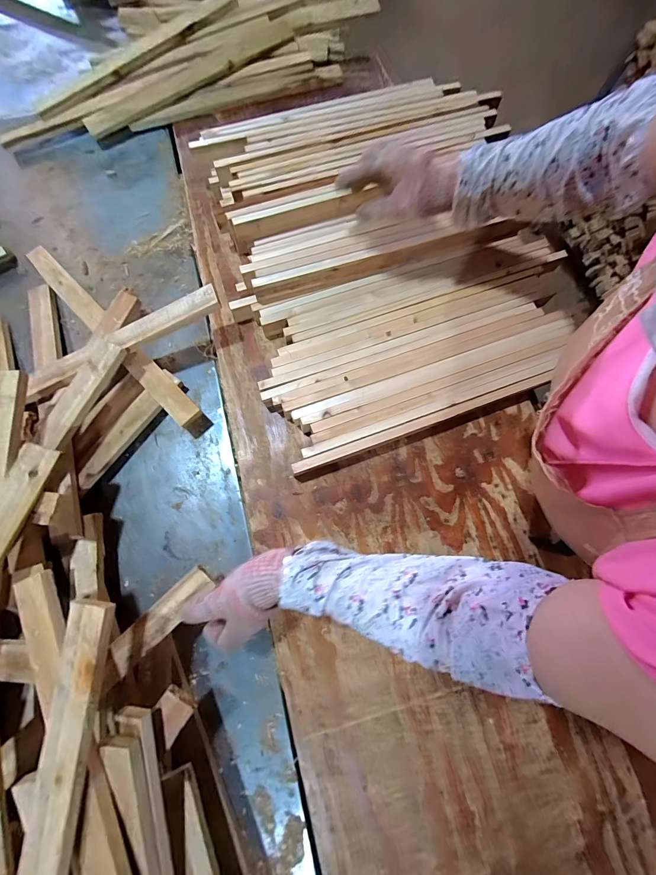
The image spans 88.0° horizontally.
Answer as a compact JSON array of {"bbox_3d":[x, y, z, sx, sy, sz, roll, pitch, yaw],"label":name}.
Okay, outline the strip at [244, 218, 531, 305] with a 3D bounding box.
[{"bbox_3d":[0.099,-0.308,0.581,0.459,0.040,0.022,-17,77,-4],"label":"strip"}]

